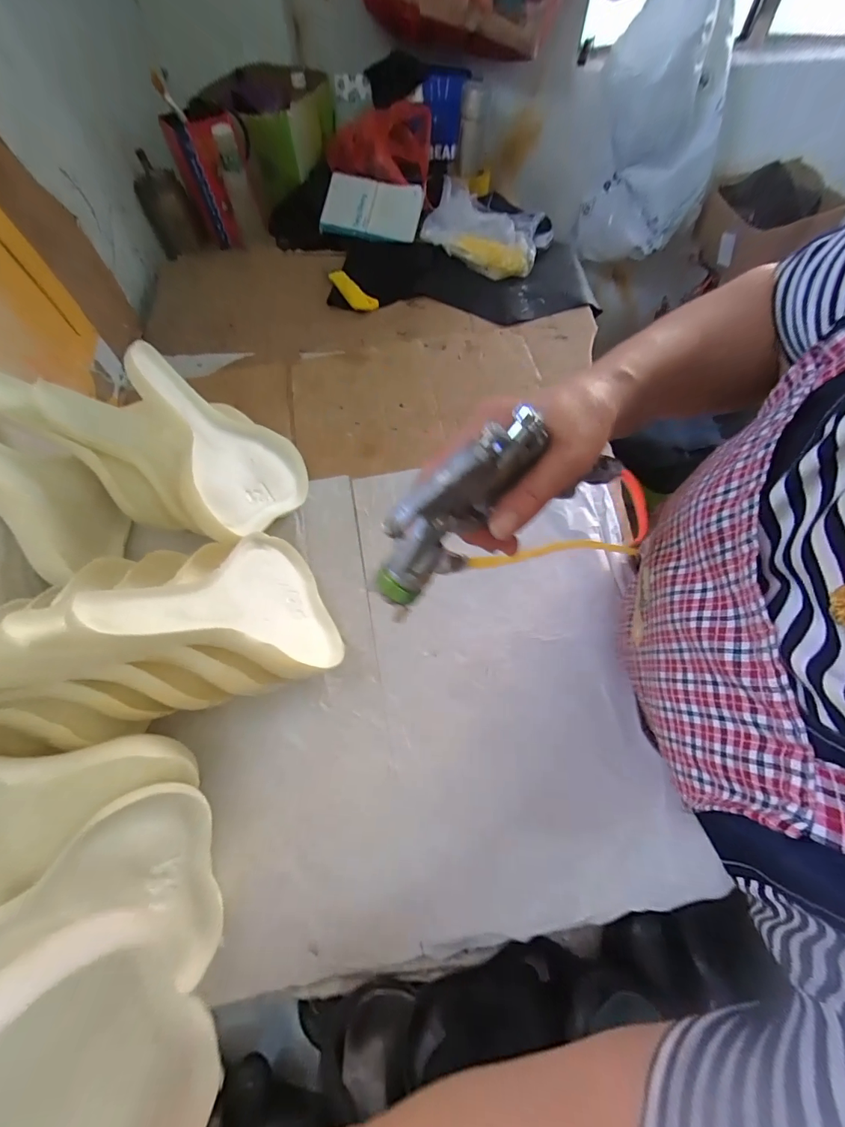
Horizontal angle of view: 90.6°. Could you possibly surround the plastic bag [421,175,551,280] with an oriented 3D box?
[{"bbox_3d":[0.131,-0.695,0.868,0.245,0.063,0.169,28,67,15],"label":"plastic bag"}]

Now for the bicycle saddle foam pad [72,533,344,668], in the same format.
[{"bbox_3d":[-0.203,0.024,0.473,0.025,0.256,0.167,-35,47,29],"label":"bicycle saddle foam pad"}]

